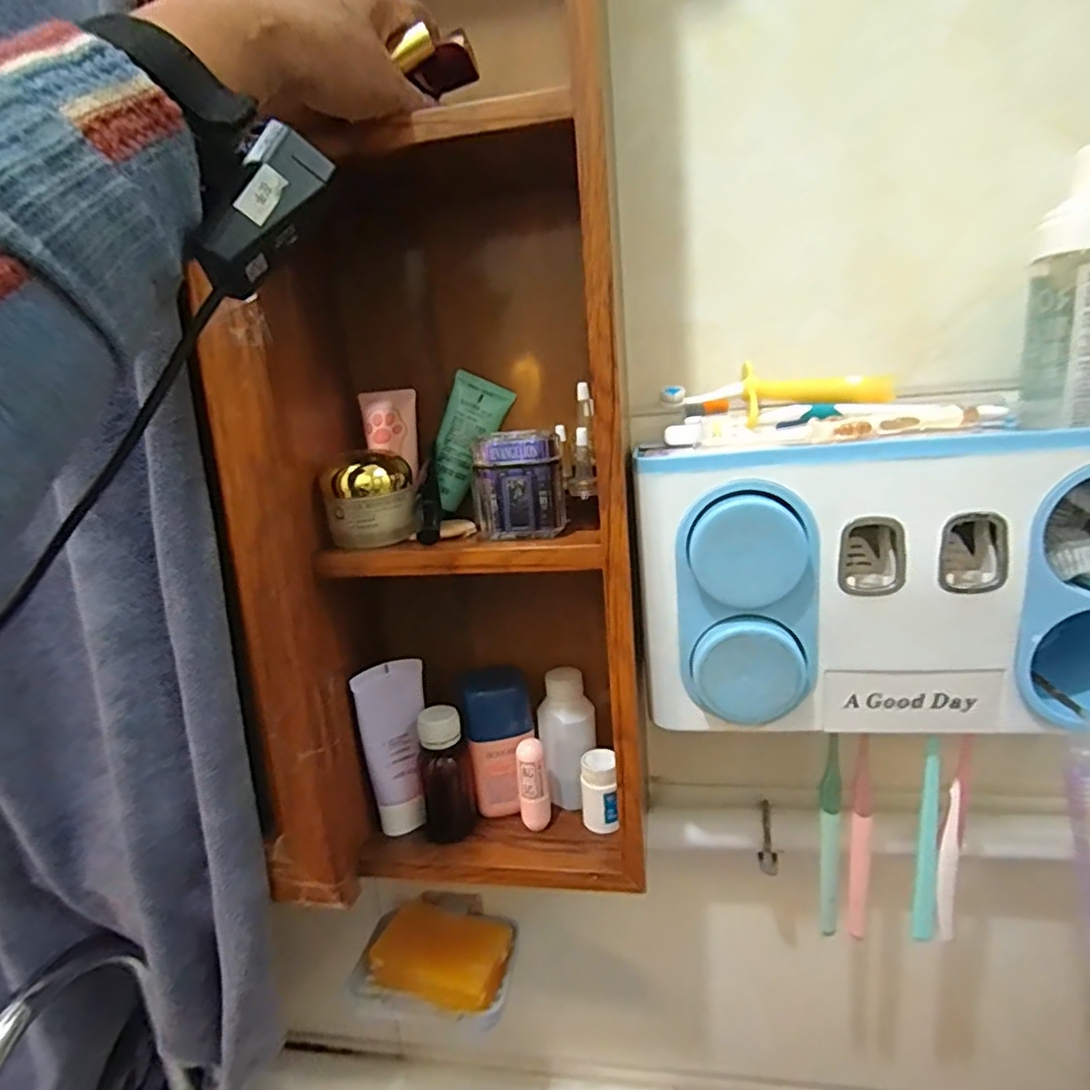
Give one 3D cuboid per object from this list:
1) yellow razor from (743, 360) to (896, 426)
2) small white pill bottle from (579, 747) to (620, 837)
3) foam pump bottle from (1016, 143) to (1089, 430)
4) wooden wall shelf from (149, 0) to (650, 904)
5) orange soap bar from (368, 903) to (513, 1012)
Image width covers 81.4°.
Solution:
[{"bbox_3d":[0.170,-0.097,0.393,0.088,0.032,0.025,-2,13,12],"label":"yellow razor"},{"bbox_3d":[0.039,0.178,0.459,0.025,0.051,0.027,-4,13,2],"label":"small white pill bottle"},{"bbox_3d":[0.293,-0.137,0.345,0.046,0.139,0.042,6,16,37],"label":"foam pump bottle"},{"bbox_3d":[-0.073,-0.139,0.412,0.254,0.712,0.159,-3,13,5],"label":"wooden wall shelf"},{"bbox_3d":[-0.086,0.345,0.538,0.106,0.023,0.074,1,14,23],"label":"orange soap bar"}]

